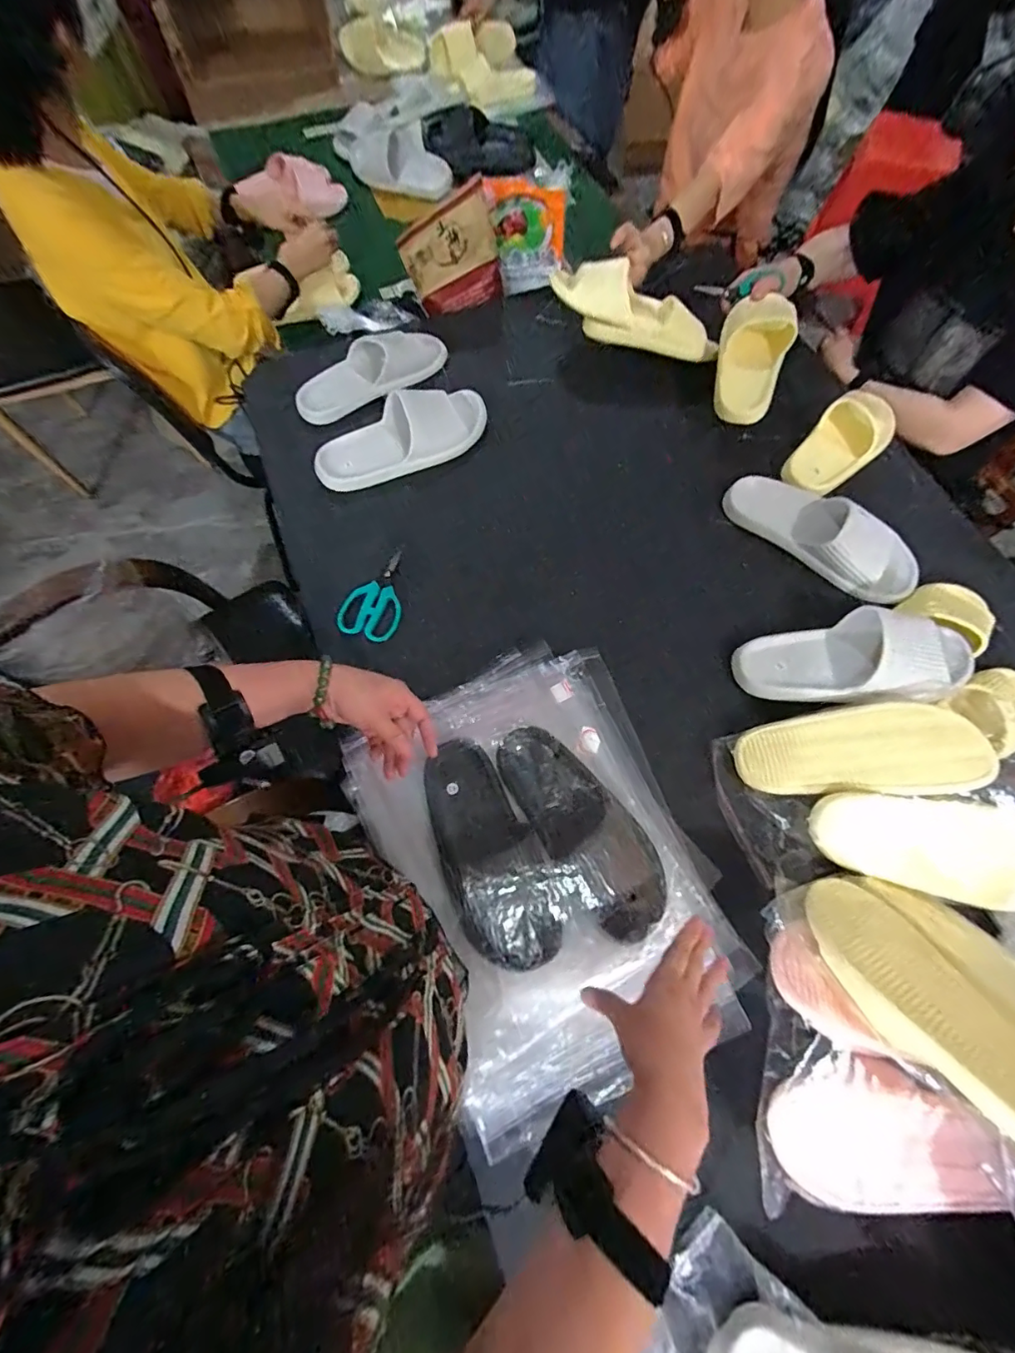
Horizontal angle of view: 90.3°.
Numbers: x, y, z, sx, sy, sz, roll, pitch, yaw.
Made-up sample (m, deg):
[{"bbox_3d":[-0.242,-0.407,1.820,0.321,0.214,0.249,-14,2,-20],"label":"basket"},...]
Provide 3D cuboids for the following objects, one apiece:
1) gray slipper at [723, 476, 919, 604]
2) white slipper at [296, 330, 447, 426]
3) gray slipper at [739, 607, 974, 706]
[{"bbox_3d":[0.460,-0.215,0.729,0.105,0.078,0.277,-41,74,-15],"label":"gray slipper"},{"bbox_3d":[-0.232,-0.523,0.863,0.270,0.085,0.086,-27,71,-10],"label":"white slipper"},{"bbox_3d":[0.448,-0.018,0.659,0.279,0.069,0.121,-6,67,17],"label":"gray slipper"}]

